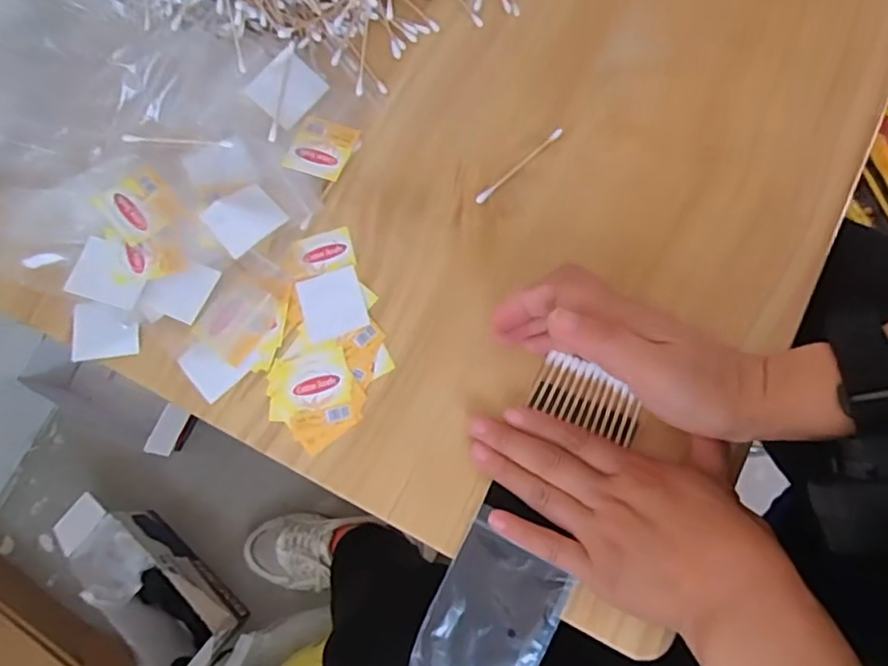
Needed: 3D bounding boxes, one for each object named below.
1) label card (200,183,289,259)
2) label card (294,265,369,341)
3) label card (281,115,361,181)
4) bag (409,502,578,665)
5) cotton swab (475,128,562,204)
[{"bbox_3d":[-0.129,-0.075,0.406,0.042,0.005,0.039,-40,75,-4],"label":"label card"},{"bbox_3d":[-0.071,-0.019,0.399,0.039,0.004,0.045,-20,70,-1],"label":"label card"},{"bbox_3d":[-0.081,-0.123,0.417,0.038,0.004,0.044,17,70,6],"label":"label card"},{"bbox_3d":[0.026,0.156,0.341,0.062,0.018,0.093,25,79,4],"label":"bag"},{"bbox_3d":[0.048,-0.107,0.402,0.072,0.006,0.006,-42,75,-4],"label":"cotton swab"}]

